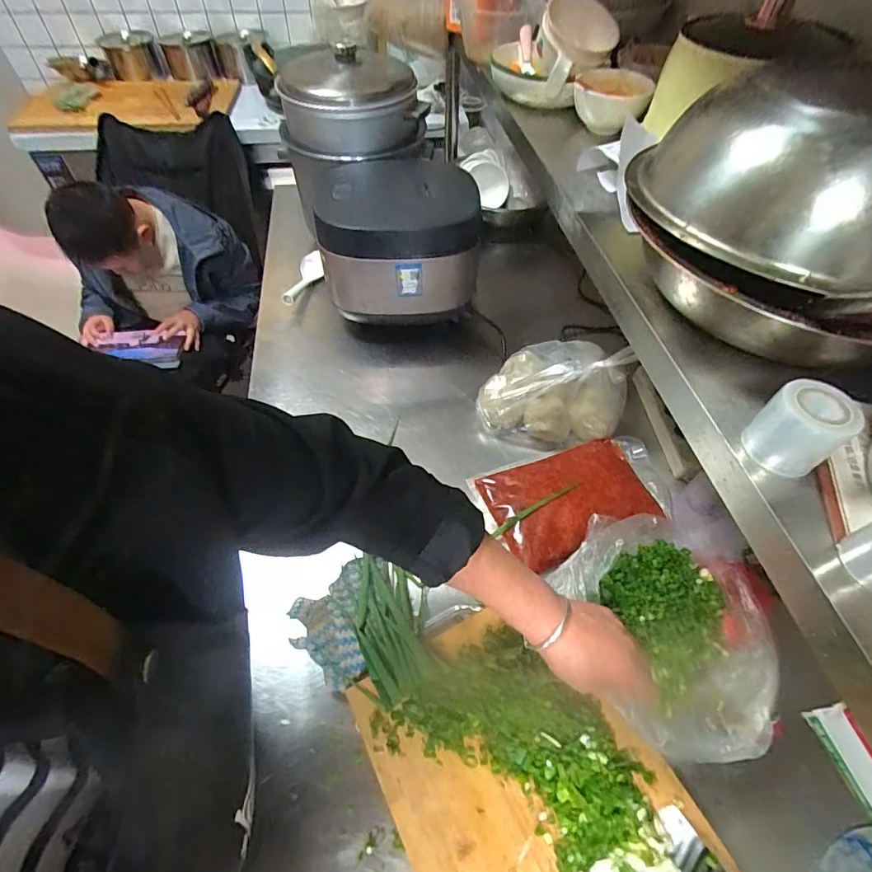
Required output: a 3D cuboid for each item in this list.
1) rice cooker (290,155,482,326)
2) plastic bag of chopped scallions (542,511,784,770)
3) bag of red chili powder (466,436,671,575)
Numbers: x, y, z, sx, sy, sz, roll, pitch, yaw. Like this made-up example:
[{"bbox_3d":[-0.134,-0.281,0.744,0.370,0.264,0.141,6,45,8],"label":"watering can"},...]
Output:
[{"bbox_3d":[-0.079,-0.366,0.878,0.277,0.197,0.275,-16,55,-13],"label":"rice cooker"},{"bbox_3d":[0.276,0.222,0.528,0.210,0.096,0.239,-11,54,-9],"label":"plastic bag of chopped scallions"},{"bbox_3d":[0.221,0.091,0.702,0.293,0.035,0.173,-14,55,-11],"label":"bag of red chili powder"}]

